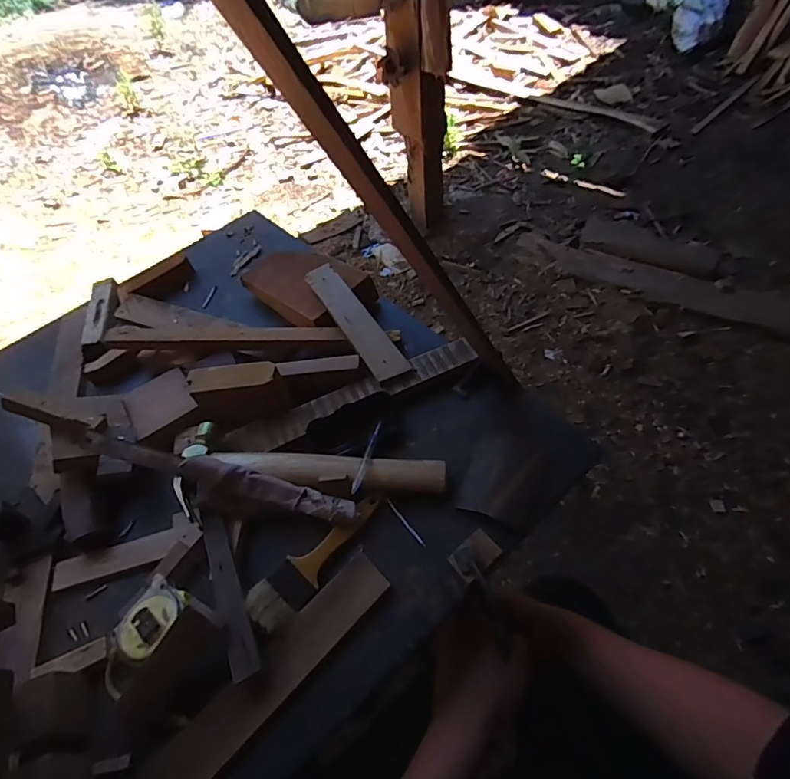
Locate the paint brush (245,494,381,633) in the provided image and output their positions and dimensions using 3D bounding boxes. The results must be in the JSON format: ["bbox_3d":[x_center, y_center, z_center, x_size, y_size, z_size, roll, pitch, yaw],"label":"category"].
[{"bbox_3d":[-0.072,0.169,0.486,0.160,0.010,0.045,-38,57,-22],"label":"paint brush"}]

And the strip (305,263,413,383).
[{"bbox_3d":[-0.056,-0.097,0.648,0.045,0.007,0.219,-28,61,-14],"label":"strip"}]

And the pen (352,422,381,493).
[{"bbox_3d":[-0.029,0.072,0.529,0.010,0.010,0.111,7,36,10],"label":"pen"}]

